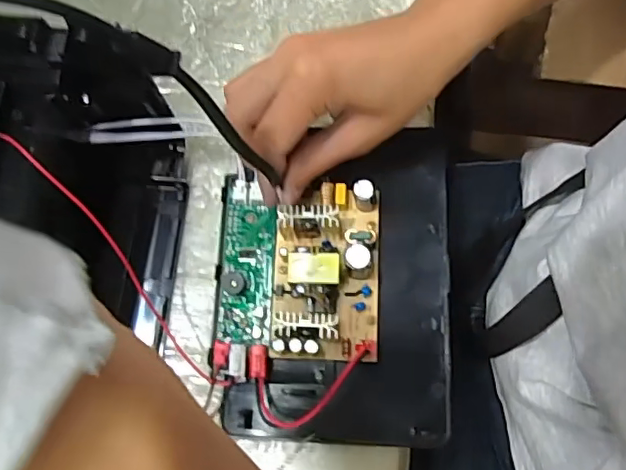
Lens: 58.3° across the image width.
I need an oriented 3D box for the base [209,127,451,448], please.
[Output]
[{"bbox_3d":[0.012,0.022,0.321,0.132,0.040,0.182,2,77,2],"label":"base"}]

